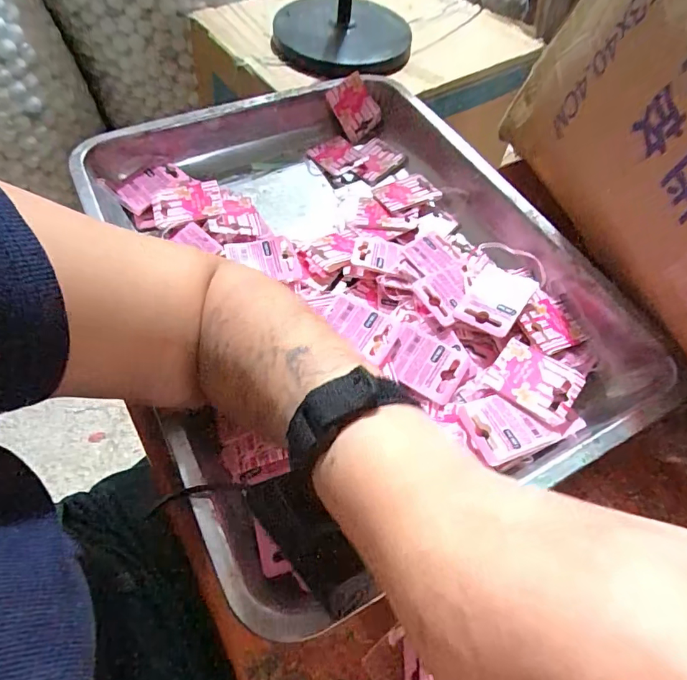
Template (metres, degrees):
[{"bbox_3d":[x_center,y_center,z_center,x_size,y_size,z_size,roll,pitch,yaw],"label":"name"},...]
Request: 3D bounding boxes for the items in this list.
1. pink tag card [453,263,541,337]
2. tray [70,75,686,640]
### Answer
[{"bbox_3d":[0.120,-0.034,0.375,0.051,0.006,0.059,30,68,24],"label":"pink tag card"},{"bbox_3d":[0.000,-0.062,0.389,0.339,0.049,0.439,-23,61,-18],"label":"tray"}]

